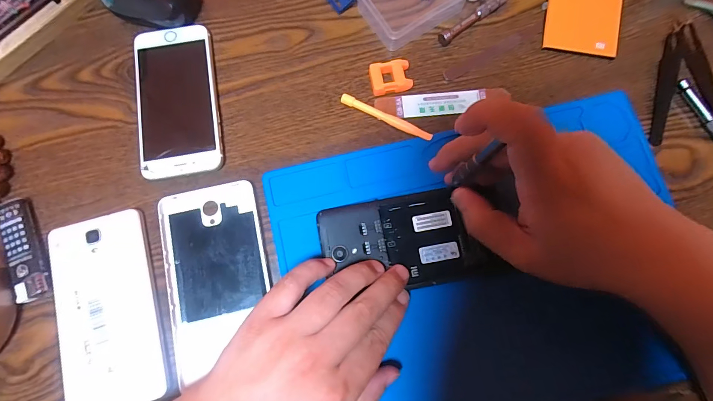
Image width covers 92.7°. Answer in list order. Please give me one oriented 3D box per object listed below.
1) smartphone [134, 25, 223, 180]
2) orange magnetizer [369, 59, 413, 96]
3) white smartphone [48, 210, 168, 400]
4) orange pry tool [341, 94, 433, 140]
[{"bbox_3d":[-0.153,-0.086,0.291,0.065,0.010,0.133,-9,80,-2],"label":"smartphone"},{"bbox_3d":[0.029,-0.106,0.295,0.034,0.012,0.027,-11,80,-3],"label":"orange magnetizer"},{"bbox_3d":[-0.189,0.083,0.258,0.071,0.011,0.140,-16,80,-3],"label":"white smartphone"},{"bbox_3d":[0.026,-0.071,0.291,0.083,0.007,0.008,25,80,4],"label":"orange pry tool"}]

